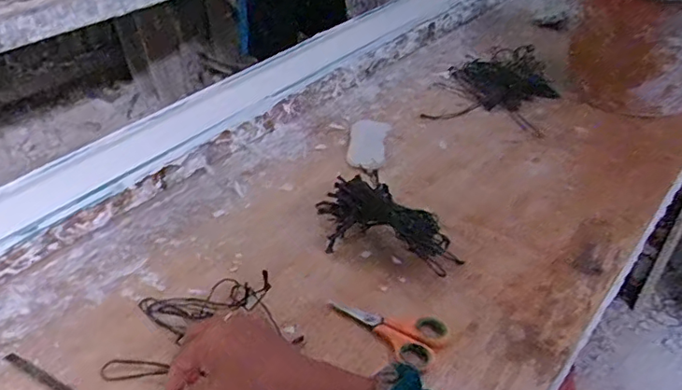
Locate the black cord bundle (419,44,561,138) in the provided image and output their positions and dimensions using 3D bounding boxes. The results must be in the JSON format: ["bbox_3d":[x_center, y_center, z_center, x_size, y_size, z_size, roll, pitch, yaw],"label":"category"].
[{"bbox_3d":[0.244,-0.180,0.913,0.200,0.027,0.250,6,39,9],"label":"black cord bundle"}]

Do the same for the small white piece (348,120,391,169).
[{"bbox_3d":[0.039,-0.075,0.784,0.052,0.015,0.113,4,39,7],"label":"small white piece"}]

